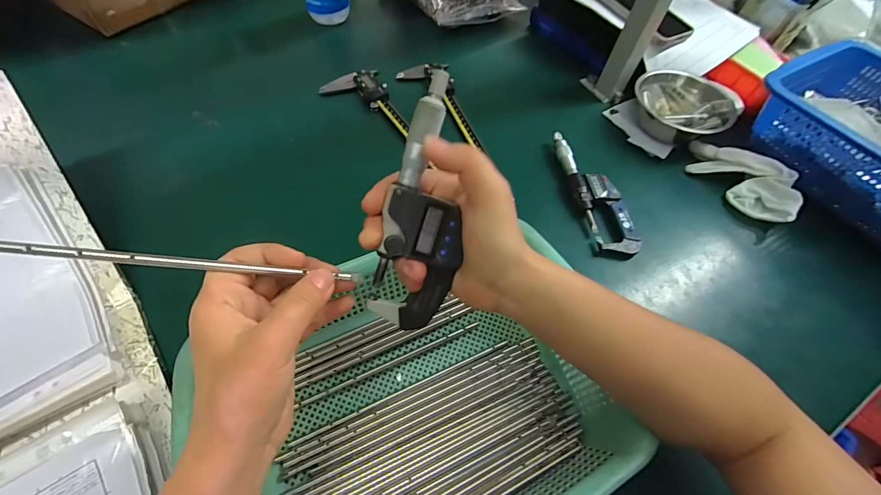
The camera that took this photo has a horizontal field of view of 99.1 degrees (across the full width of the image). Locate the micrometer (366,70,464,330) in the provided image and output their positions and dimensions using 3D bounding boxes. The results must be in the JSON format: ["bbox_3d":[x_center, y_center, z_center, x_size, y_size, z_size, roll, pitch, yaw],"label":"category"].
[{"bbox_3d":[-0.012,-0.022,0.230,0.052,0.155,0.018,3,13,-3],"label":"micrometer"}]

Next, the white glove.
[{"bbox_3d":[0.358,-0.083,0.448,0.130,0.039,0.060,38,62,18],"label":"white glove"}]

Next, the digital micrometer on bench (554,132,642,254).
[{"bbox_3d":[0.180,-0.068,0.448,0.051,0.023,0.173,-9,59,-10],"label":"digital micrometer on bench"}]

